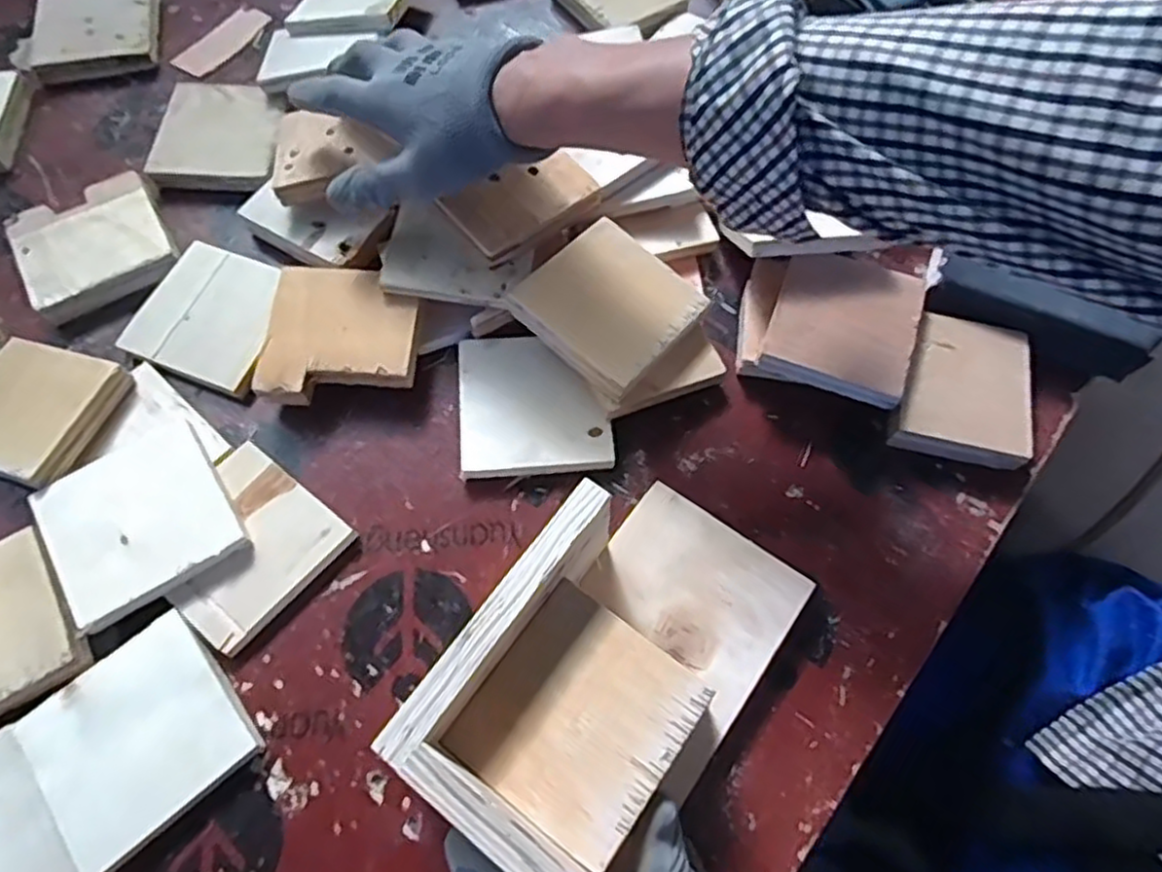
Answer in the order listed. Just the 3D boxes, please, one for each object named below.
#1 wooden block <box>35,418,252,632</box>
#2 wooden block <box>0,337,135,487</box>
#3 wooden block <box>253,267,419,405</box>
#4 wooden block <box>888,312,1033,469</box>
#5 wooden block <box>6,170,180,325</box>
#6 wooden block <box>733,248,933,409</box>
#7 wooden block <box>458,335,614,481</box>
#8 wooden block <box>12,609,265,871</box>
[{"bbox_3d":[-0.246,0.047,0.403,0.090,0.016,0.097,-32,68,-12],"label":"wooden block"},{"bbox_3d":[-0.330,-0.018,0.429,0.091,0.017,0.082,17,63,11],"label":"wooden block"},{"bbox_3d":[-0.148,-0.063,0.448,0.090,0.013,0.090,3,66,0],"label":"wooden block"},{"bbox_3d":[0.240,-0.029,0.447,0.076,0.026,0.093,19,67,11],"label":"wooden block"},{"bbox_3d":[-0.332,-0.131,0.491,0.092,0.018,0.092,-31,67,-11],"label":"wooden block"},{"bbox_3d":[0.154,-0.066,0.455,0.105,0.040,0.089,16,65,8],"label":"wooden block"},{"bbox_3d":[-0.030,-0.020,0.443,0.089,0.017,0.092,-5,65,0],"label":"wooden block"},{"bbox_3d":[-0.222,0.152,0.363,0.090,0.016,0.089,-38,69,-14],"label":"wooden block"}]

